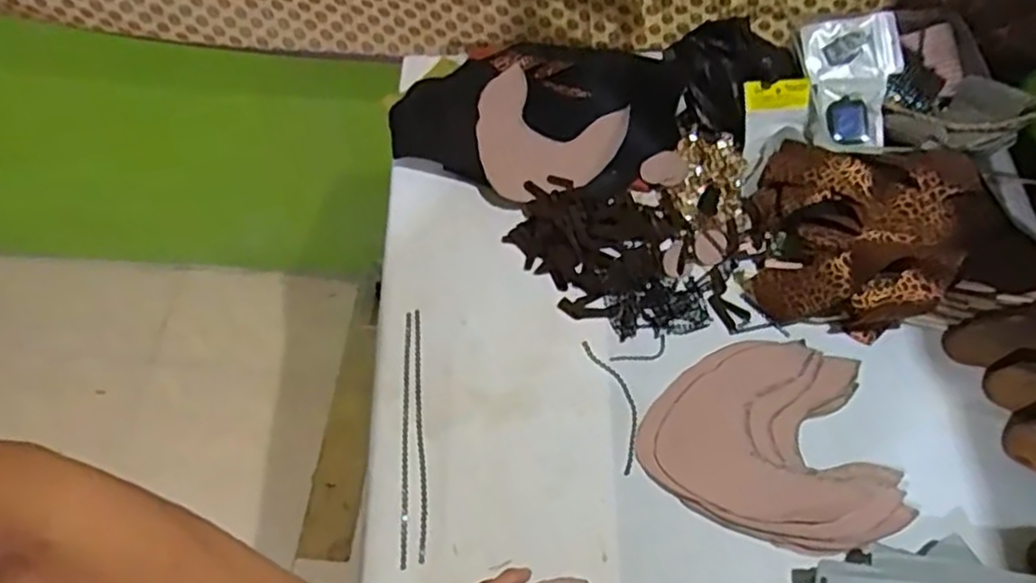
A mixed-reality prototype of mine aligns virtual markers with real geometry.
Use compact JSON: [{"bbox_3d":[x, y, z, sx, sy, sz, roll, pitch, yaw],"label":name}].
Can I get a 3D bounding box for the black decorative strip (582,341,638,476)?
[{"bbox_3d":[0.093,0.104,0.669,0.029,0.005,0.130,-13,61,-5],"label":"black decorative strip"}]

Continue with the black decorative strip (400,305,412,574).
[{"bbox_3d":[-0.103,0.128,0.655,0.008,0.010,0.232,-3,61,0],"label":"black decorative strip"}]

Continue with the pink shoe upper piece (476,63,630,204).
[{"bbox_3d":[0.024,-0.164,0.783,0.154,0.010,0.155,26,67,6],"label":"pink shoe upper piece"}]

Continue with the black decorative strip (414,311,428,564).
[{"bbox_3d":[-0.089,0.124,0.655,0.008,0.009,0.231,-5,61,-1],"label":"black decorative strip"}]

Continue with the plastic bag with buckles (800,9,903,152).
[{"bbox_3d":[0.364,-0.225,0.775,0.101,0.020,0.154,-3,79,7],"label":"plastic bag with buckles"}]

